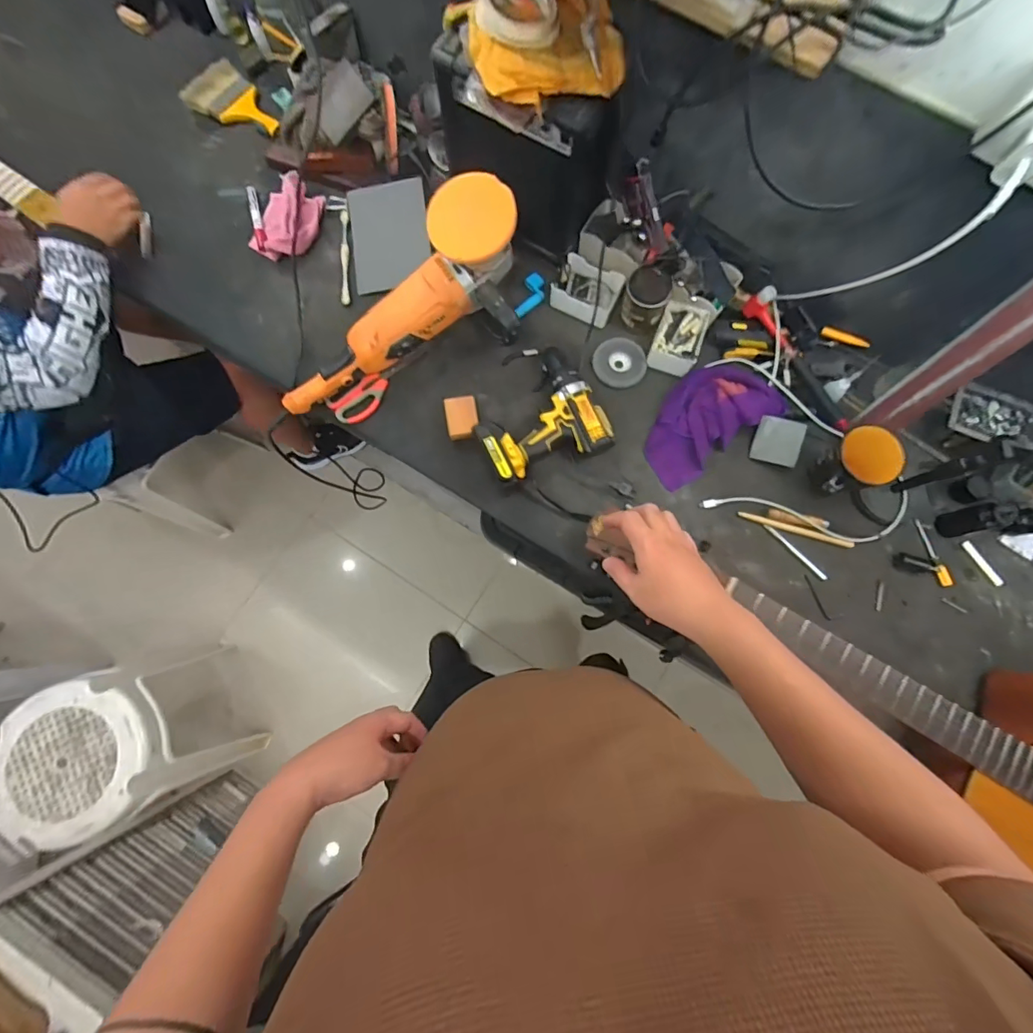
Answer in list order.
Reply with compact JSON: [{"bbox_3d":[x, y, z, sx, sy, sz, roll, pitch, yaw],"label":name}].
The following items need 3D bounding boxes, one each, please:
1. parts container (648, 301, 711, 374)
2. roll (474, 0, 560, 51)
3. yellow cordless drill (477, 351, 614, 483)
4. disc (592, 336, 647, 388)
[{"bbox_3d":[0.275,-0.301,0.795,0.079,0.038,0.111,19,79,3],"label":"parts container"},{"bbox_3d":[0.004,-0.617,0.570,0.099,0.026,0.099,0,78,-1],"label":"roll"},{"bbox_3d":[0.025,-0.182,0.762,0.197,0.065,0.220,-21,79,-5],"label":"yellow cordless drill"},{"bbox_3d":[0.179,-0.268,0.814,0.089,0.011,0.086,0,78,-1],"label":"disc"}]

